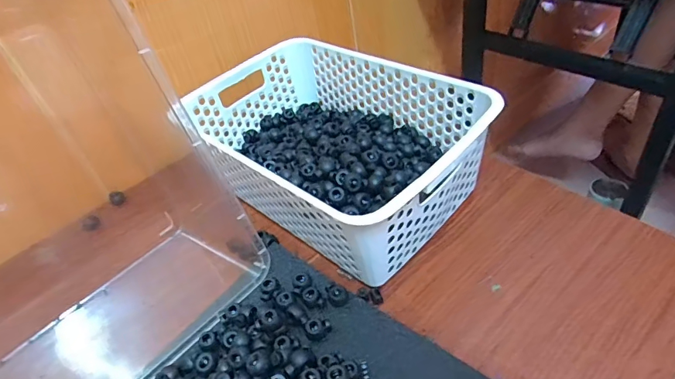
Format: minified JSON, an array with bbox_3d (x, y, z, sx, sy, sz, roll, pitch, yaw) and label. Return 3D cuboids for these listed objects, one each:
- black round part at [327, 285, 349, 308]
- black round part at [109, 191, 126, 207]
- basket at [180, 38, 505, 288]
[{"bbox_3d":[0.000,0.094,0.392,0.017,0.012,0.015,-12,43,0],"label":"black round part"},{"bbox_3d":[-0.287,0.011,0.570,0.019,0.015,0.016,-37,49,-25],"label":"black round part"},{"bbox_3d":[-0.010,-0.049,0.476,0.304,0.101,0.200,29,56,35],"label":"basket"}]

